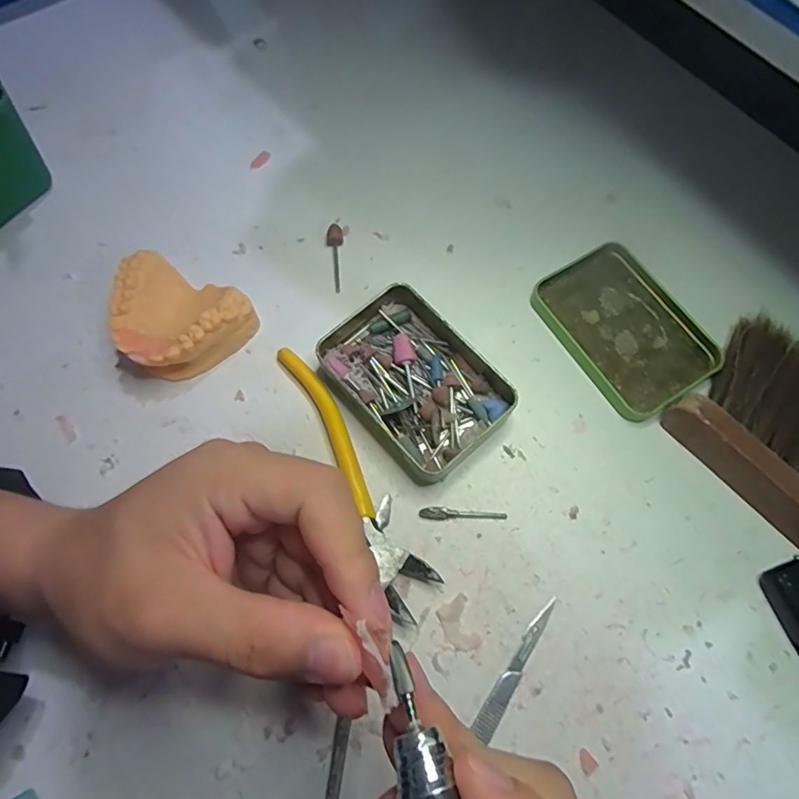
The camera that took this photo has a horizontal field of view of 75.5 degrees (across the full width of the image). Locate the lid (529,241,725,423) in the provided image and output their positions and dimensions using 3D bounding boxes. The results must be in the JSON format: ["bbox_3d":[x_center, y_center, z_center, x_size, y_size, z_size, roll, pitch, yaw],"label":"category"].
[{"bbox_3d":[0.132,-0.043,0.300,0.074,0.008,0.098,-31,74,-12],"label":"lid"}]

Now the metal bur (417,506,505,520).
[{"bbox_3d":[0.033,0.058,0.262,0.044,0.004,0.006,-1,70,-2],"label":"metal bur"}]

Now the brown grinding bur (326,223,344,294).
[{"bbox_3d":[-0.038,-0.086,0.311,0.010,0.008,0.043,-7,70,-4],"label":"brown grinding bur"}]

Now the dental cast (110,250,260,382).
[{"bbox_3d":[-0.122,-0.043,0.281,0.067,0.034,0.059,32,72,10],"label":"dental cast"}]

